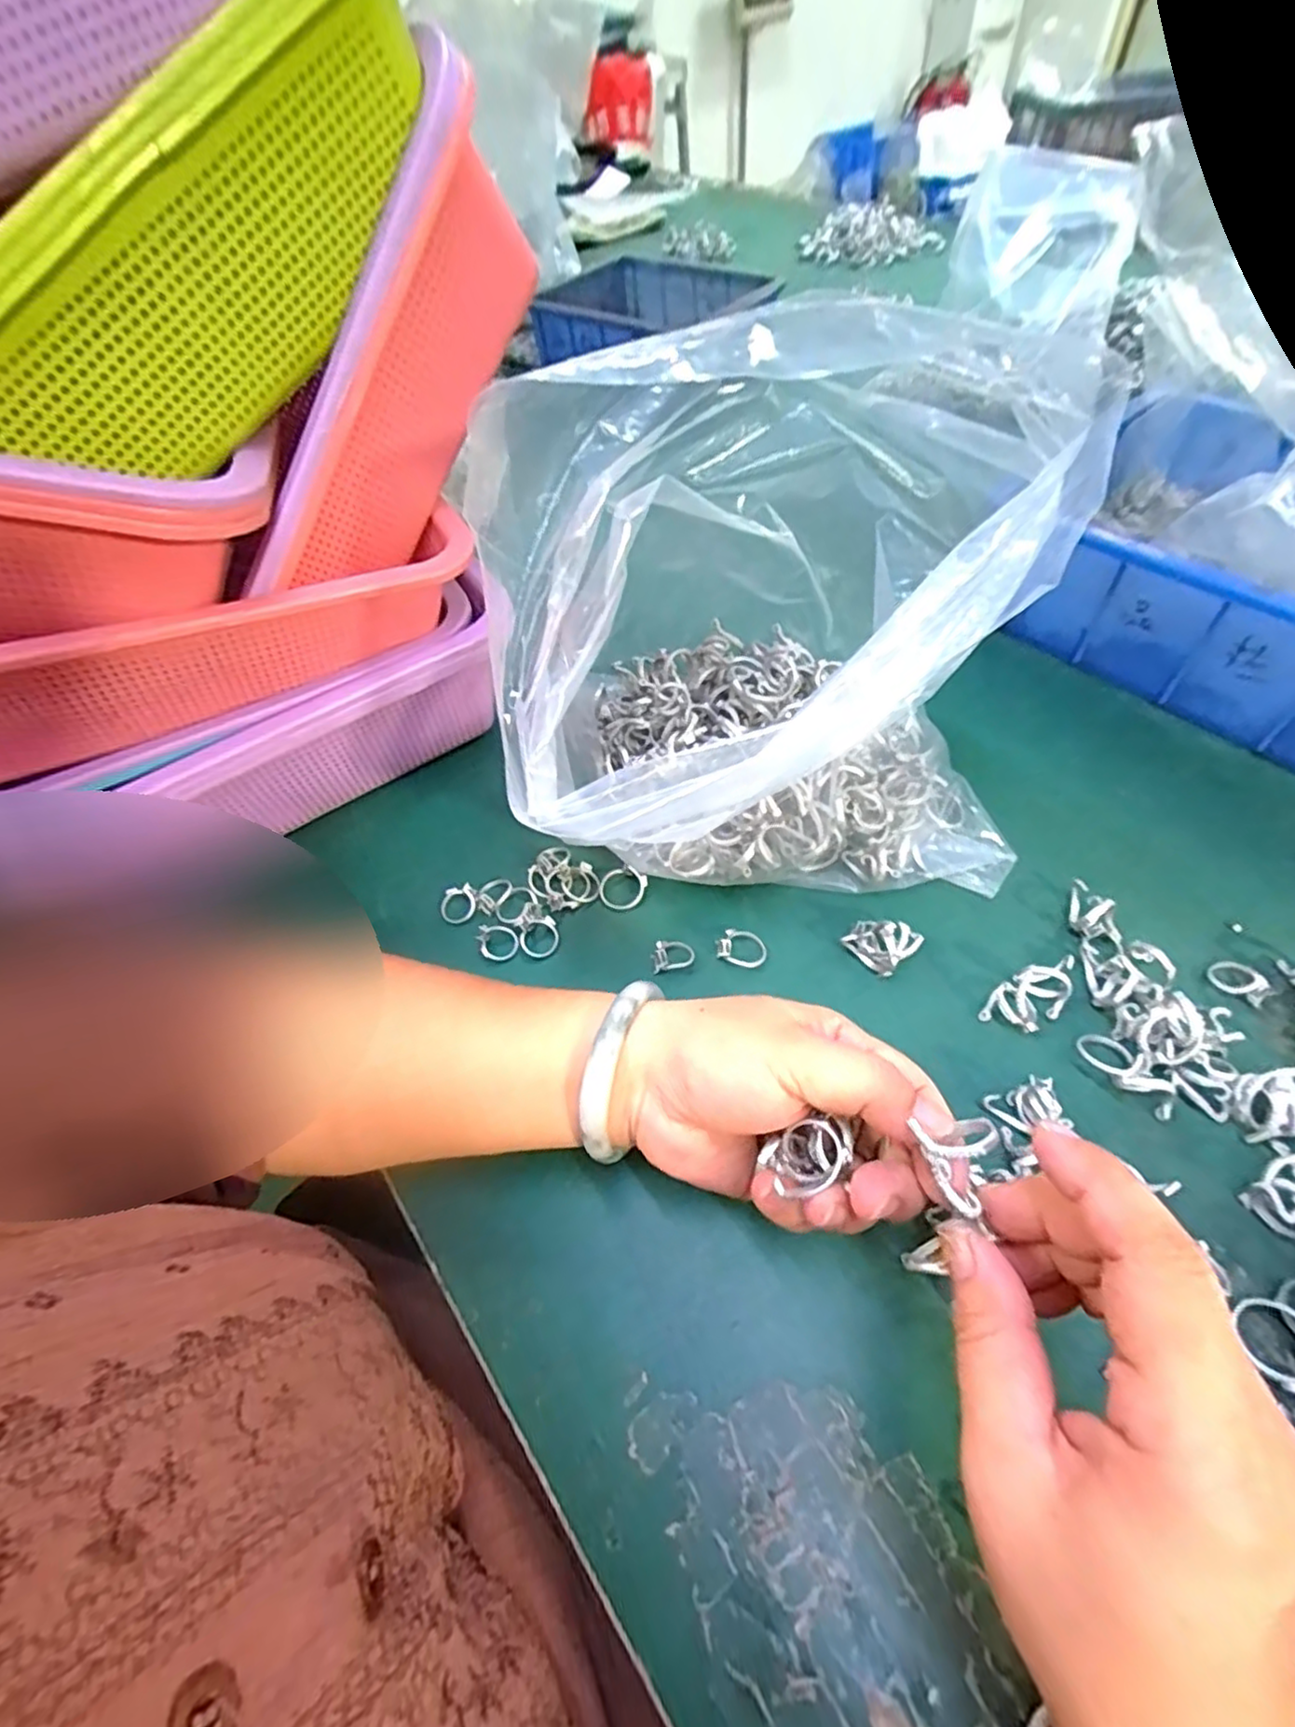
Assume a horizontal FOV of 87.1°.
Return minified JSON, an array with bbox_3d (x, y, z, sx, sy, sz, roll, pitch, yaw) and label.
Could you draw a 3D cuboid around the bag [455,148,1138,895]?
[{"bbox_3d":[0.058,-0.099,0.319,0.222,0.203,0.183,-7,54,1],"label":"bag"}]

